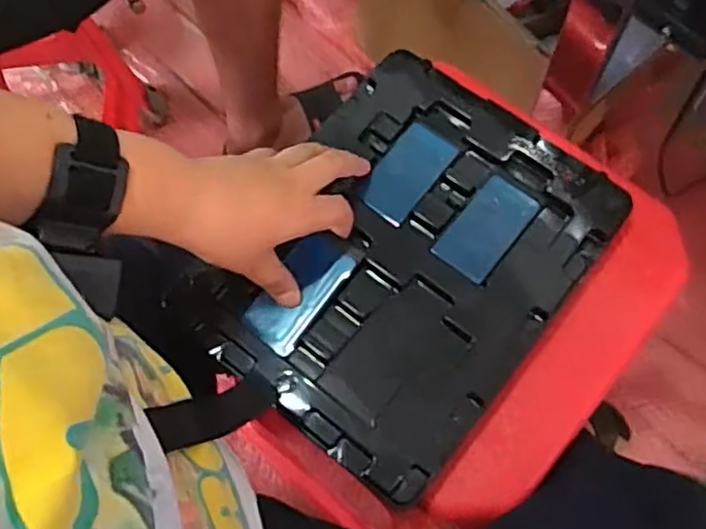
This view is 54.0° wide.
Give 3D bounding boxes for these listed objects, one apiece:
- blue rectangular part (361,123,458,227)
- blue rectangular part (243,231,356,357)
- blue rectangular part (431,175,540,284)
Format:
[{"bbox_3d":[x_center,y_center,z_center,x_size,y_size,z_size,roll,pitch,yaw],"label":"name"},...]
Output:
[{"bbox_3d":[0.039,-0.068,0.515,0.043,0.004,0.078,36,75,14],"label":"blue rectangular part"},{"bbox_3d":[-0.038,0.018,0.479,0.044,0.005,0.084,32,78,13],"label":"blue rectangular part"},{"bbox_3d":[0.096,-0.026,0.496,0.042,0.004,0.077,37,75,14],"label":"blue rectangular part"}]

